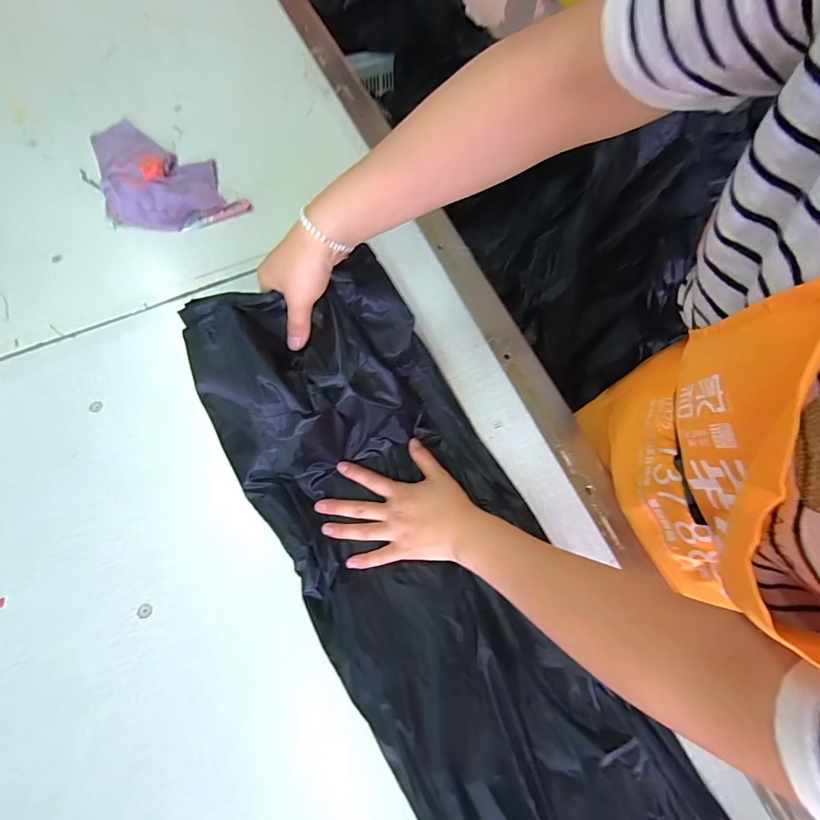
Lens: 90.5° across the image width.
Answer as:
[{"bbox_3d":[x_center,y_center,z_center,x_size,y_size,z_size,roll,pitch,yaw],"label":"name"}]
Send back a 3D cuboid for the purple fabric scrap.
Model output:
[{"bbox_3d":[-0.368,-0.349,0.583,0.147,0.027,0.205,-24,73,-10],"label":"purple fabric scrap"}]

